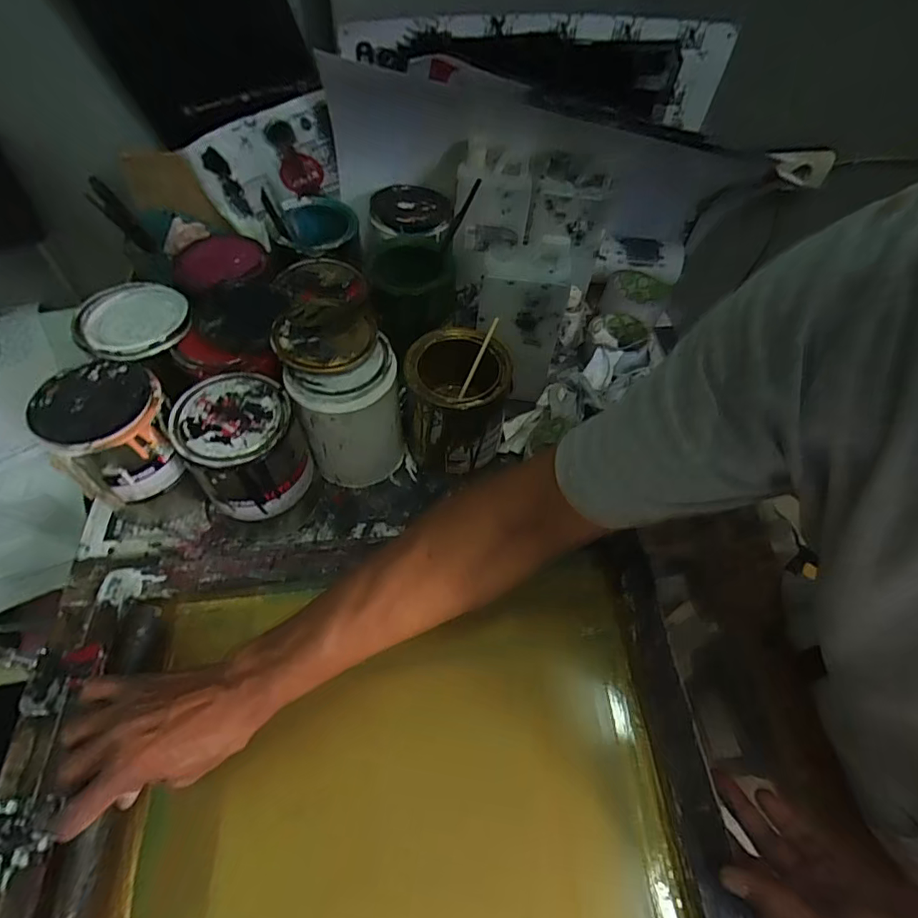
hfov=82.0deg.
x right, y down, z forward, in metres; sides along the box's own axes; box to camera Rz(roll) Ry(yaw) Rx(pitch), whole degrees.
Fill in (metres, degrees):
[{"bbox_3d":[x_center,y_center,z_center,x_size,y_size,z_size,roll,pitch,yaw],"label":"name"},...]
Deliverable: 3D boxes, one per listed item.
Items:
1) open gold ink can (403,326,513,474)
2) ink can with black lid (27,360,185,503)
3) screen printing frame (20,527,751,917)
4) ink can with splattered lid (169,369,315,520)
[{"bbox_3d":[-0.002,-0.062,0.577,0.105,0.116,0.107,0,57,-1],"label":"open gold ink can"},{"bbox_3d":[-0.334,-0.027,0.518,0.102,0.093,0.100,1,56,-2],"label":"ink can with black lid"},{"bbox_3d":[-0.066,0.264,0.401,0.480,0.064,0.383,-6,55,2],"label":"screen printing frame"},{"bbox_3d":[-0.207,-0.010,0.513,0.103,0.097,0.097,1,56,-2],"label":"ink can with splattered lid"}]

